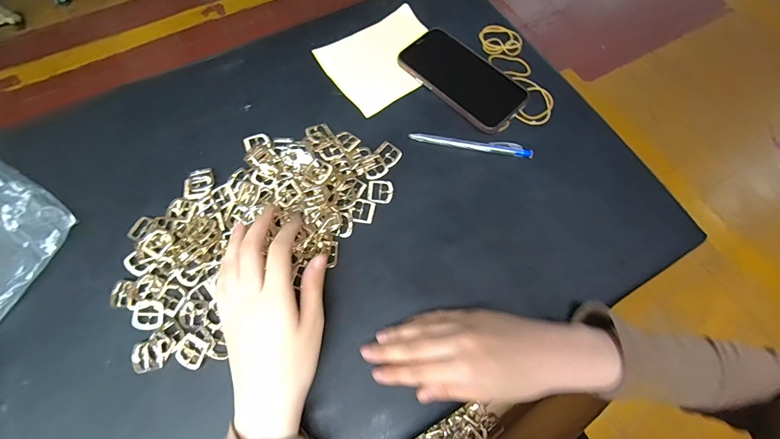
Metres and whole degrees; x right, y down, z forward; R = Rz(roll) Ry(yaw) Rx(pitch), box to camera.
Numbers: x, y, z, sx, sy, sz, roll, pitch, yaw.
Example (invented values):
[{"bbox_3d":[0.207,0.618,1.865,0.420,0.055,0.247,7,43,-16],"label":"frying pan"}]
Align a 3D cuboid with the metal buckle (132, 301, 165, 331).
[{"bbox_3d":[-0.222,0.087,0.319,0.027,0.004,0.026,4,69,-1],"label":"metal buckle"}]

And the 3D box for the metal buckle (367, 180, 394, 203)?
[{"bbox_3d":[-0.010,-0.031,0.376,0.027,0.004,0.025,4,69,-1],"label":"metal buckle"}]

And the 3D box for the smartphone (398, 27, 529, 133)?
[{"bbox_3d":[0.091,-0.177,0.433,0.157,0.009,0.083,43,73,13],"label":"smartphone"}]

